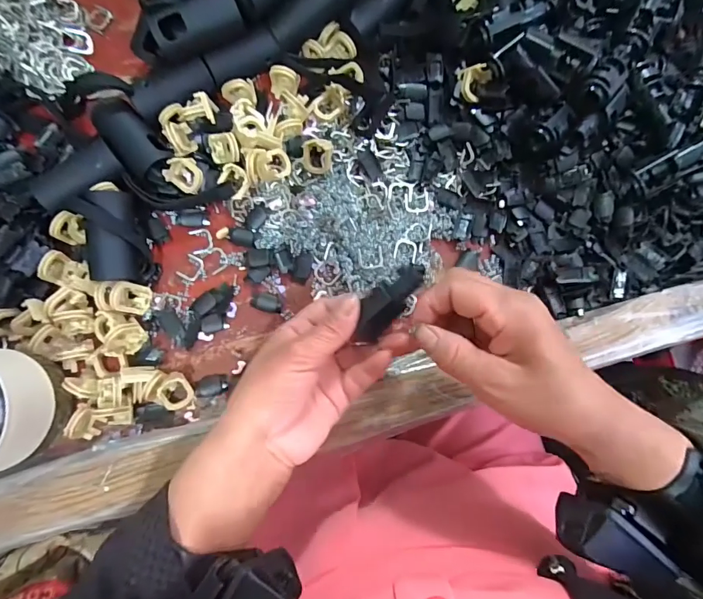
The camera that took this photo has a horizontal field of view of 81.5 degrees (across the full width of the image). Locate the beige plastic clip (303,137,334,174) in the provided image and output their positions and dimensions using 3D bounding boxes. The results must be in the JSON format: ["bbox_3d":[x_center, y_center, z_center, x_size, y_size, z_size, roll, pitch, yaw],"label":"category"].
[{"bbox_3d":[-0.025,-0.110,0.313,0.023,0.017,0.021,-3,83,-4],"label":"beige plastic clip"}]

